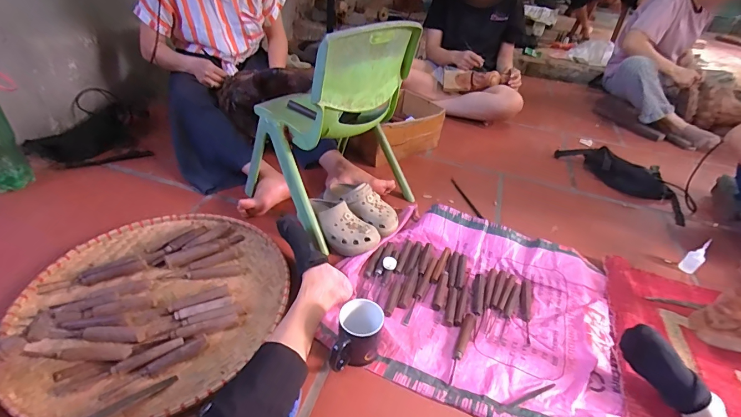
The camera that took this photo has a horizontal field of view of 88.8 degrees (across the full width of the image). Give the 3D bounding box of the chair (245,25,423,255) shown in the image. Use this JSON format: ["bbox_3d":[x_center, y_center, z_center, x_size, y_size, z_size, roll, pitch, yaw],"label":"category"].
[{"bbox_3d":[-0.092,-0.229,0.974,0.325,0.468,0.364,33,45,32],"label":"chair"}]

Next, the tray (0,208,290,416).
[{"bbox_3d":[-0.426,0.171,0.778,0.473,0.064,0.516,4,37,-3],"label":"tray"}]

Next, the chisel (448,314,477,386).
[{"bbox_3d":[0.177,0.267,0.739,0.022,0.018,0.163,22,39,19],"label":"chisel"}]

